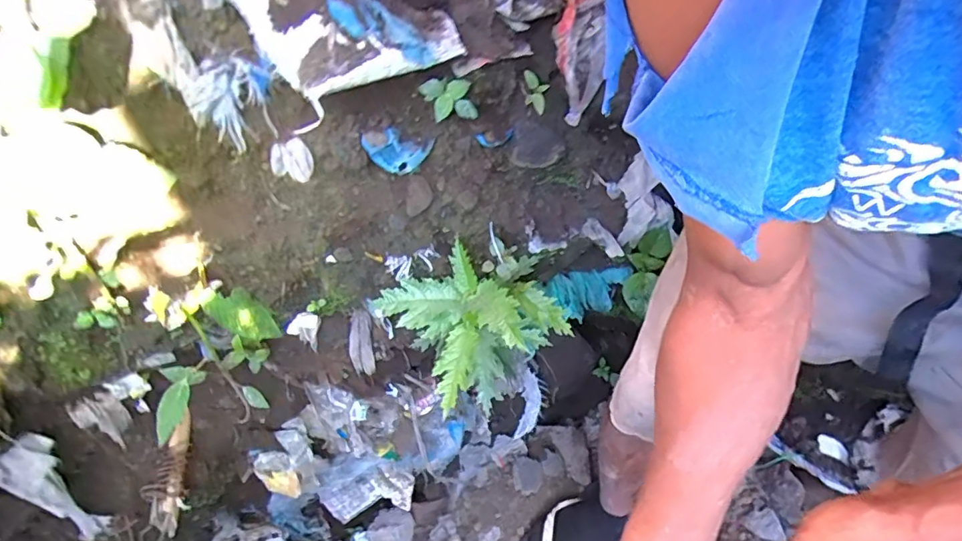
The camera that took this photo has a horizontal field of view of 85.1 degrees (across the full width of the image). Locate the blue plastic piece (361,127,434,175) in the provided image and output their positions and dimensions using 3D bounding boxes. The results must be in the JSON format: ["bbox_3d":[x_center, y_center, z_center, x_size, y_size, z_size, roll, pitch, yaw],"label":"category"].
[{"bbox_3d":[-0.085,-0.126,0.548,0.070,0.044,0.018,-15,45,-13],"label":"blue plastic piece"}]

